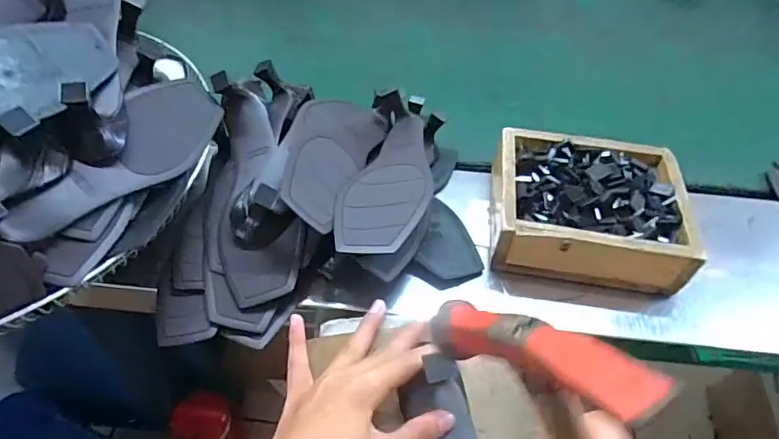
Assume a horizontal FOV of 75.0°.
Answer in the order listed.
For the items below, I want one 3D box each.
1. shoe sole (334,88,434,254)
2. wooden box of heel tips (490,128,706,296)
[{"bbox_3d":[0.002,-0.050,0.520,0.081,0.058,0.255,7,49,3],"label":"shoe sole"},{"bbox_3d":[0.195,-0.015,0.513,0.185,0.055,0.155,7,49,3],"label":"wooden box of heel tips"}]

